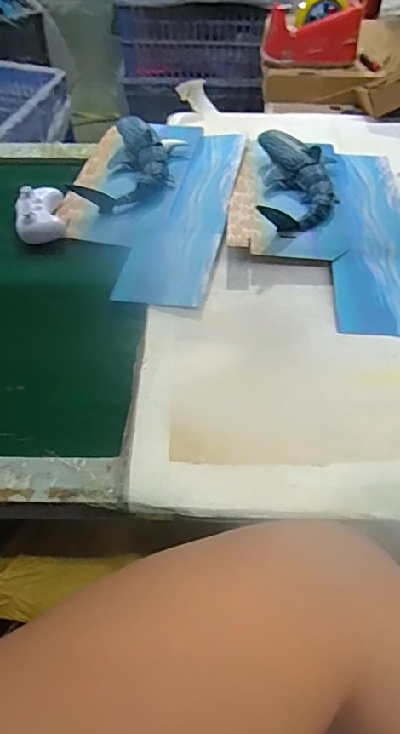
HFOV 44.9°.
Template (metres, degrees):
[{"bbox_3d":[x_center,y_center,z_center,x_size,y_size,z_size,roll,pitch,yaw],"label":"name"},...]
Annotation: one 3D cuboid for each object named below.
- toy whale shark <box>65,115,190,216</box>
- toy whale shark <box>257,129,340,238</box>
[{"bbox_3d":[-0.114,-0.356,0.831,0.151,0.060,0.243,11,54,8],"label":"toy whale shark"},{"bbox_3d":[0.156,-0.296,0.767,0.124,0.056,0.229,6,53,5],"label":"toy whale shark"}]

